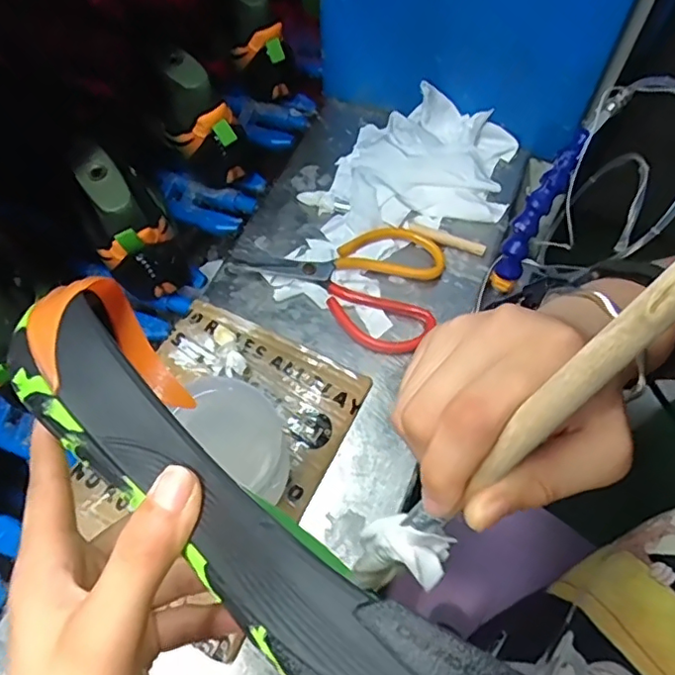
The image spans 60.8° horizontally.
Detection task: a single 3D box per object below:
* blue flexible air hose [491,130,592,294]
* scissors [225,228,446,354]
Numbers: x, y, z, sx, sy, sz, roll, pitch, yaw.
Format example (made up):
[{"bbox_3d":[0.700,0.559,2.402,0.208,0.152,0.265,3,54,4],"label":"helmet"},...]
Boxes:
[{"bbox_3d":[0.173,-0.107,0.500,0.023,0.148,0.031,35,27,22],"label":"blue flexible air hose"},{"bbox_3d":[0.009,-0.069,0.537,0.187,0.018,0.126,28,65,14],"label":"scissors"}]

